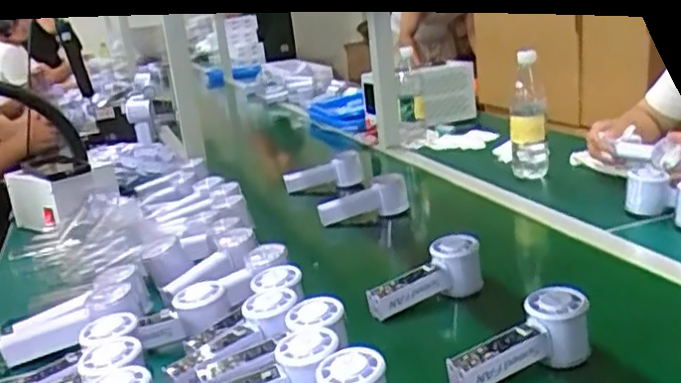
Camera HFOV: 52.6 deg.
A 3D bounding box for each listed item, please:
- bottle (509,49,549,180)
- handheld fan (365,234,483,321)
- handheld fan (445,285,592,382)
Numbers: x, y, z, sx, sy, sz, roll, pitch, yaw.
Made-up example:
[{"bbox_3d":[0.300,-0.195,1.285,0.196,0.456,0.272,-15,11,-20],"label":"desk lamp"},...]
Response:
[{"bbox_3d":[0.347,-0.131,1.277,0.066,0.215,0.062,-2,18,15],"label":"bottle"},{"bbox_3d":[0.096,0.101,0.814,0.149,0.066,0.047,-12,17,-19],"label":"handheld fan"},{"bbox_3d":[0.164,0.143,0.652,0.150,0.063,0.048,-13,17,-21],"label":"handheld fan"}]

